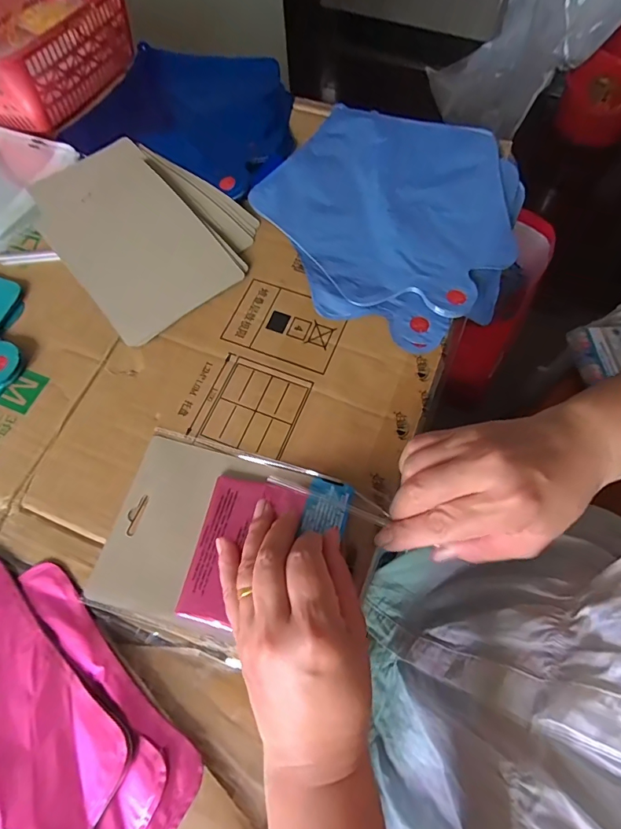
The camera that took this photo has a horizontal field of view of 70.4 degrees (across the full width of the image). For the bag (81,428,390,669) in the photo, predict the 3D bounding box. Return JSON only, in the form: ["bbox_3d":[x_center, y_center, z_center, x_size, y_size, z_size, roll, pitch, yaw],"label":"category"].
[{"bbox_3d":[-0.048,0.088,0.289,0.170,0.017,0.123,15,68,10],"label":"bag"}]

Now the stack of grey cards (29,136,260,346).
[{"bbox_3d":[-0.156,-0.179,0.401,0.150,0.013,0.228,-37,69,-12],"label":"stack of grey cards"}]

